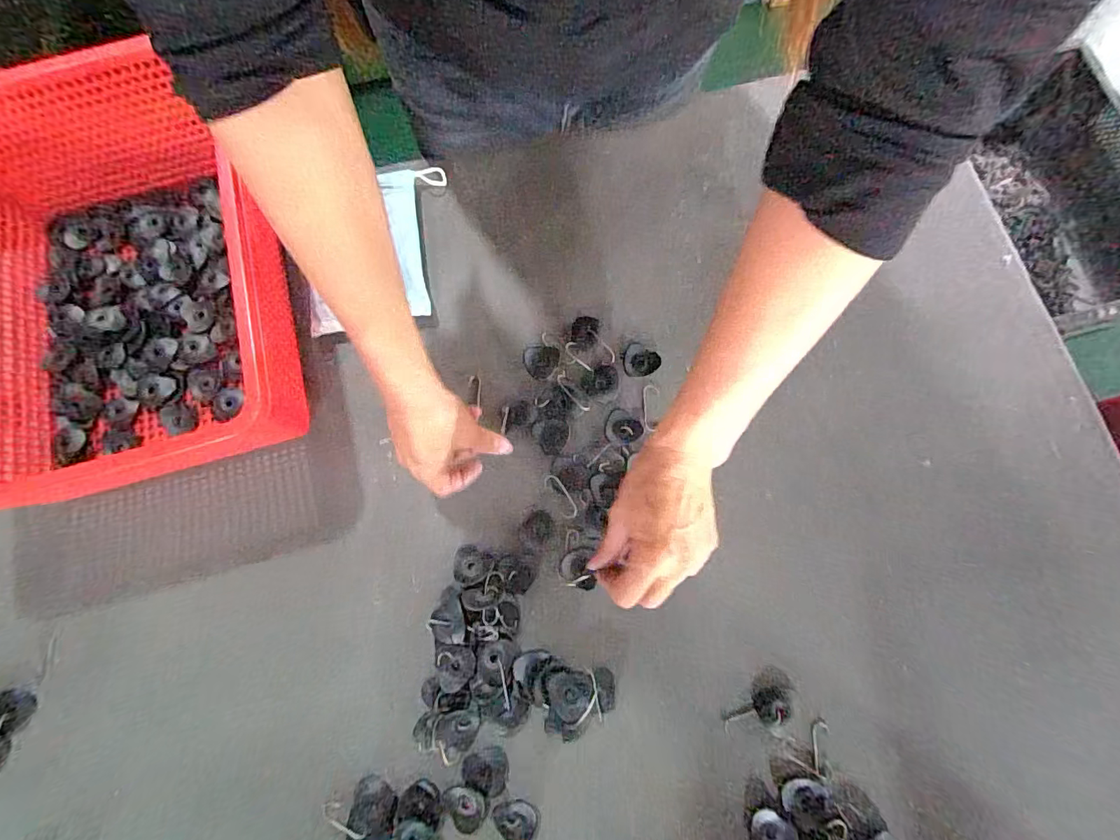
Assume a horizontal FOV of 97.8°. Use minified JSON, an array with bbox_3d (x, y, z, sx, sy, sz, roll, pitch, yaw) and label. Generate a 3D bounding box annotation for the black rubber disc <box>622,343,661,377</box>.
[{"bbox_3d":[0.076,-0.055,0.462,0.034,0.004,0.032,0,77,2],"label":"black rubber disc"}]

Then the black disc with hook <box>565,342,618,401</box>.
[{"bbox_3d":[0.033,-0.050,0.466,0.031,0.004,0.066,-27,78,-4],"label":"black disc with hook"}]

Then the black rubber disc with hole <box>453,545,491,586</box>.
[{"bbox_3d":[-0.080,0.127,0.426,0.033,0.004,0.030,0,77,2],"label":"black rubber disc with hole"}]

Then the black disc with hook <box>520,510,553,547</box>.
[{"bbox_3d":[-0.020,0.097,0.433,0.026,0.004,0.031,27,79,7],"label":"black disc with hook"}]

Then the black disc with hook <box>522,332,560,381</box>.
[{"bbox_3d":[-0.018,-0.059,0.471,0.035,0.006,0.040,-33,78,-6],"label":"black disc with hook"}]

